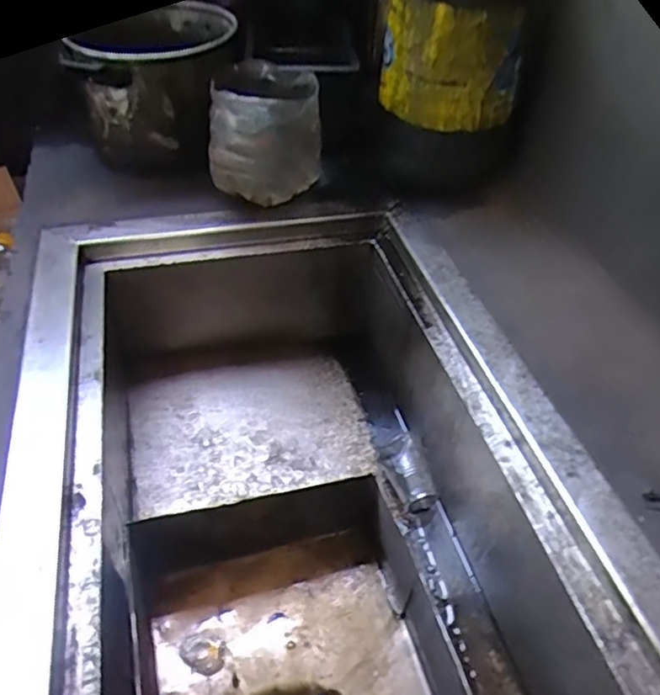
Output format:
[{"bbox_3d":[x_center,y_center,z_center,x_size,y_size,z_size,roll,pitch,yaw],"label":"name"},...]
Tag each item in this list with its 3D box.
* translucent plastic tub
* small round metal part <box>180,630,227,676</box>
[{"bbox_3d":[-0.093,-0.310,0.899,0.154,0.167,0.166,1,43,-1],"label":"translucent plastic tub"},{"bbox_3d":[-0.131,0.319,0.633,0.048,0.004,0.039,25,48,22],"label":"small round metal part"}]

